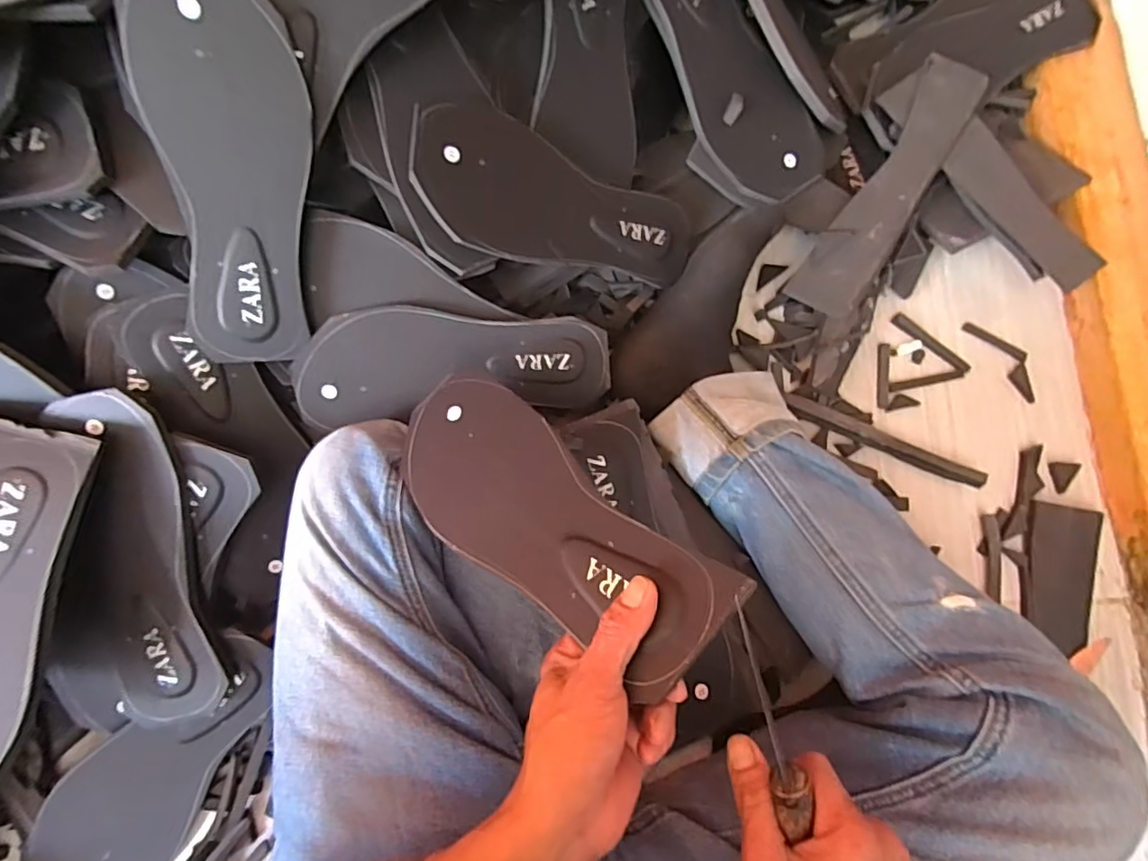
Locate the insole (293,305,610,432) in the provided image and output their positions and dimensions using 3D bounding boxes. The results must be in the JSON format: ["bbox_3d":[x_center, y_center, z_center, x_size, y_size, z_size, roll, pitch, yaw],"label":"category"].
[{"bbox_3d":[-0.100,-0.057,0.471,0.247,0.011,0.091,-4,107,-7],"label":"insole"}]

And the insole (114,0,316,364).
[{"bbox_3d":[-0.230,-0.169,0.391,0.099,0.008,0.249,-6,118,-18],"label":"insole"}]

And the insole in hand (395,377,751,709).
[{"bbox_3d":[-0.023,0.049,0.345,0.249,0.011,0.092,33,78,33],"label":"insole in hand"}]

